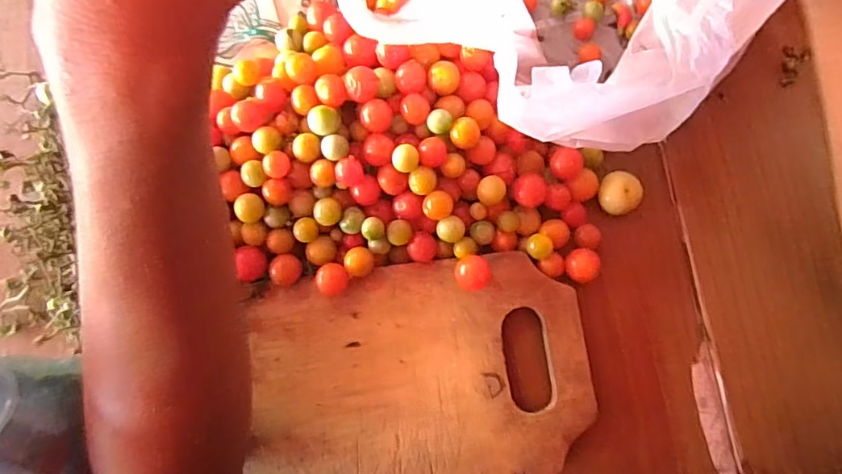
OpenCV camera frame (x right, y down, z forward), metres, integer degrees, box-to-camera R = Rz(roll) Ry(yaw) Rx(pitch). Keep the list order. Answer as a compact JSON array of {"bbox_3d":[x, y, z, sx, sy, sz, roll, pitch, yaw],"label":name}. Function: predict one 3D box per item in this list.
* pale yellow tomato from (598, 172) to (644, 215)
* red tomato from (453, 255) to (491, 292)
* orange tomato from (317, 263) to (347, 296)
[{"bbox_3d":[0.127,-0.027,0.333,0.026,0.019,0.025,0,78,2],"label":"pale yellow tomato"},{"bbox_3d":[0.031,0.023,0.317,0.021,0.021,0.021,0,78,2],"label":"red tomato"},{"bbox_3d":[-0.055,0.027,0.323,0.017,0.016,0.020,-1,78,2],"label":"orange tomato"}]

